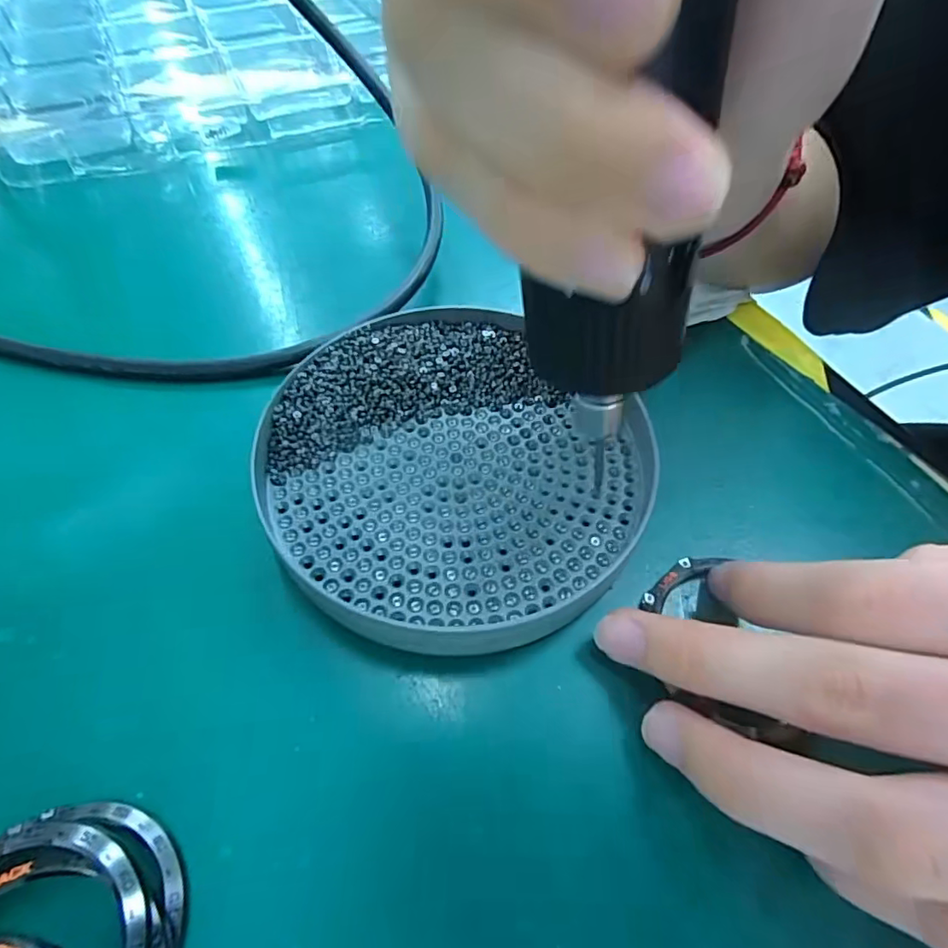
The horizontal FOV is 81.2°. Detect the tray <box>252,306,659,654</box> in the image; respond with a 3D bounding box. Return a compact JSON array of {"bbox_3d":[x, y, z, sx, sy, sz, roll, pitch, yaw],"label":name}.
[{"bbox_3d":[-0.006,-0.005,0.166,0.108,0.015,0.108,1,55,-1],"label":"tray"}]

